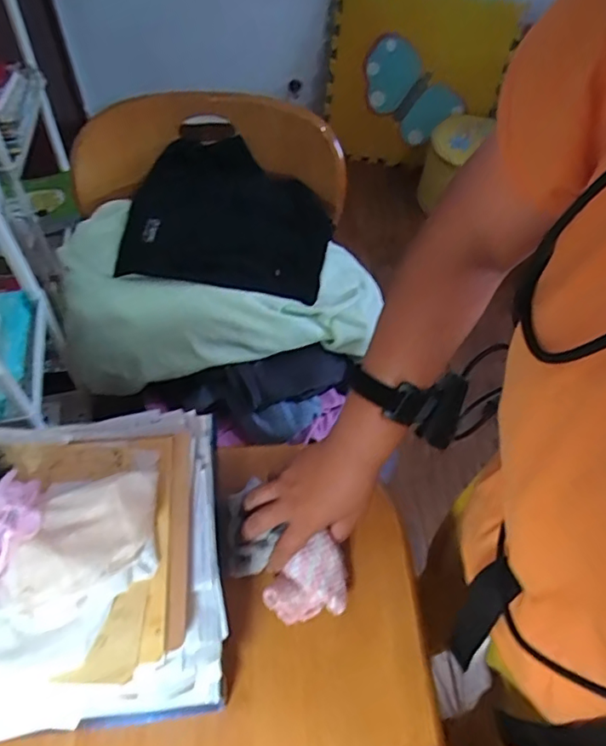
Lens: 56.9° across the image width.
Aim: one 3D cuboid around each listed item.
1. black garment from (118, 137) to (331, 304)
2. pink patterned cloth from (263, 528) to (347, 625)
[{"bbox_3d":[-0.099,-0.215,0.780,0.266,0.077,0.227,0,57,-3],"label":"black garment"},{"bbox_3d":[0.002,0.199,0.538,0.077,0.041,0.062,-6,57,-7],"label":"pink patterned cloth"}]

